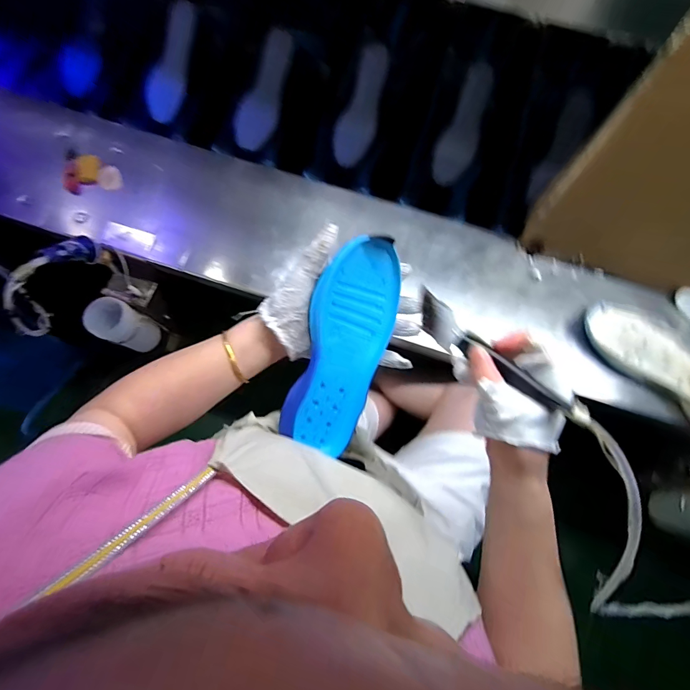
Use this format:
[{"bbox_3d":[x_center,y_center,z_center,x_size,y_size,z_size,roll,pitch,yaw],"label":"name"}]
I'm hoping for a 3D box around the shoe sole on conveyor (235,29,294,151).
[{"bbox_3d":[-0.155,-0.493,0.744,0.066,0.028,0.215,26,104,8],"label":"shoe sole on conveyor"}]

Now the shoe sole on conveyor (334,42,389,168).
[{"bbox_3d":[0.033,-0.464,0.747,0.073,0.022,0.218,20,102,7],"label":"shoe sole on conveyor"}]

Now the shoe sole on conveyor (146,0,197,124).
[{"bbox_3d":[-0.346,-0.564,0.764,0.057,0.033,0.216,25,104,8],"label":"shoe sole on conveyor"}]

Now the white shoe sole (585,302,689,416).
[{"bbox_3d":[0.503,0.030,0.585,0.281,0.030,0.109,41,76,11],"label":"white shoe sole"}]

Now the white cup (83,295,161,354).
[{"bbox_3d":[-0.413,-0.031,0.714,0.081,0.111,0.070,23,73,6],"label":"white cup"}]

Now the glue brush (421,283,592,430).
[{"bbox_3d":[0.124,0.010,0.320,0.162,0.025,0.029,38,79,24],"label":"glue brush"}]

